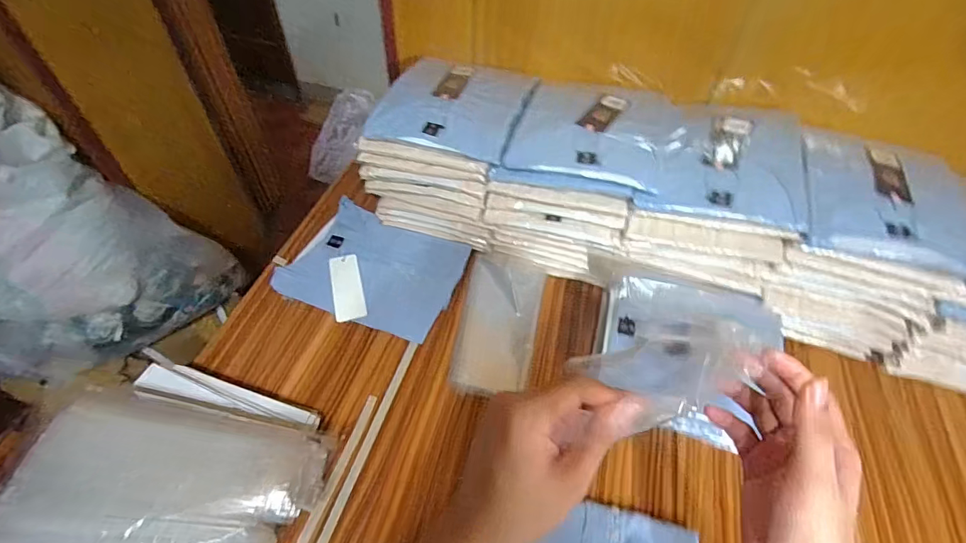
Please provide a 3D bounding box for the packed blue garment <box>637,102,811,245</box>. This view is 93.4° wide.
[{"bbox_3d":[0.347,-0.161,0.654,0.205,0.050,0.213,15,53,8],"label":"packed blue garment"}]

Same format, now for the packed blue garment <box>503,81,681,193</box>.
[{"bbox_3d":[0.168,-0.222,0.687,0.212,0.032,0.235,17,53,9],"label":"packed blue garment"}]

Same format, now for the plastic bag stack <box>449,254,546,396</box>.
[{"bbox_3d":[0.026,0.078,0.718,0.118,0.026,0.230,10,52,5],"label":"plastic bag stack"}]

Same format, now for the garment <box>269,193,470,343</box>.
[{"bbox_3d":[-0.175,-0.006,0.761,0.259,0.018,0.207,23,57,7],"label":"garment"}]

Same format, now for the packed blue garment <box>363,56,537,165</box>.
[{"bbox_3d":[-0.045,-0.268,0.717,0.212,0.033,0.207,15,53,8],"label":"packed blue garment"}]

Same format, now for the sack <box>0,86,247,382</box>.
[{"bbox_3d":[-1.013,-0.114,1.058,0.375,0.704,0.540,35,58,22],"label":"sack"}]

